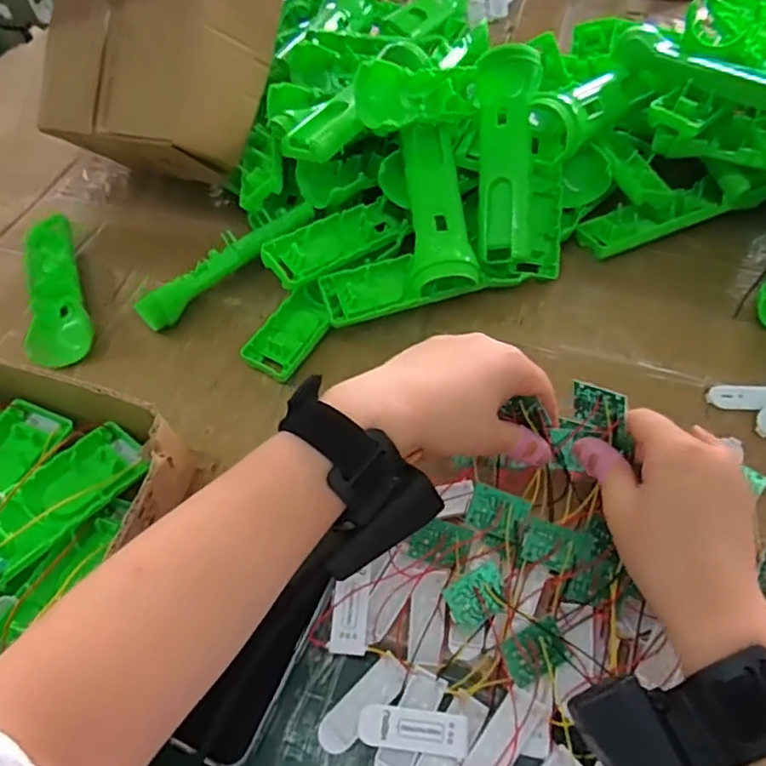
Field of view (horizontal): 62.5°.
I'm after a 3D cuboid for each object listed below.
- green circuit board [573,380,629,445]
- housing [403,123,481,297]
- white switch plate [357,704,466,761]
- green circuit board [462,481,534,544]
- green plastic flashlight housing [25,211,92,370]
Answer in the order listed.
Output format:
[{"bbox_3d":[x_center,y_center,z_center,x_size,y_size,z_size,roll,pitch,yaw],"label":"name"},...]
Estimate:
[{"bbox_3d":[0.123,0.017,0.361,0.004,0.030,0.034,-20,29,-33],"label":"green circuit board"},{"bbox_3d":[0.042,-0.140,0.499,0.047,0.024,0.140,-5,76,1],"label":"housing"},{"bbox_3d":[0.016,0.184,0.334,0.056,0.011,0.019,5,56,8],"label":"white switch plate"},{"bbox_3d":[0.067,0.076,0.371,0.033,0.004,0.026,20,76,1],"label":"green circuit board"},{"bbox_3d":[-0.279,-0.083,0.531,0.048,0.026,0.175,-22,56,-11],"label":"green plastic flashlight housing"}]

